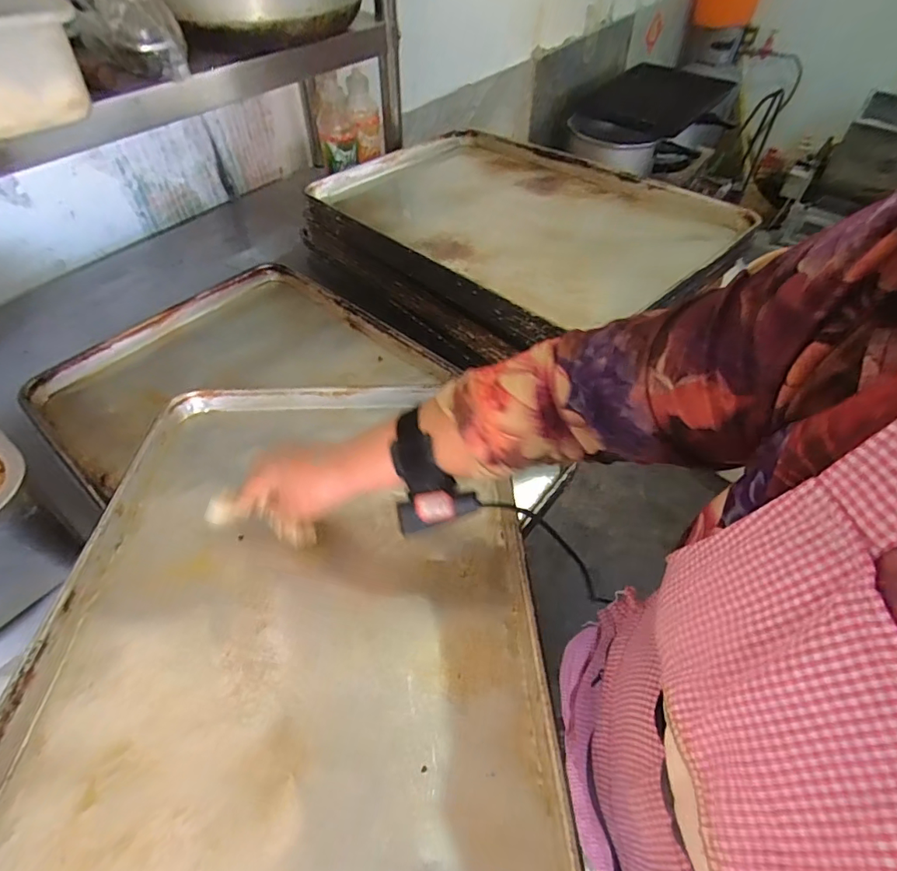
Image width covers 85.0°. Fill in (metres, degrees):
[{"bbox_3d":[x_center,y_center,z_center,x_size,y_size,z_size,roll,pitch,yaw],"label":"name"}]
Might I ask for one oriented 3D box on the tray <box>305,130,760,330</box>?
[{"bbox_3d":[0.097,-0.349,0.771,0.410,0.060,0.605,-35,59,-26],"label":"tray"}]

